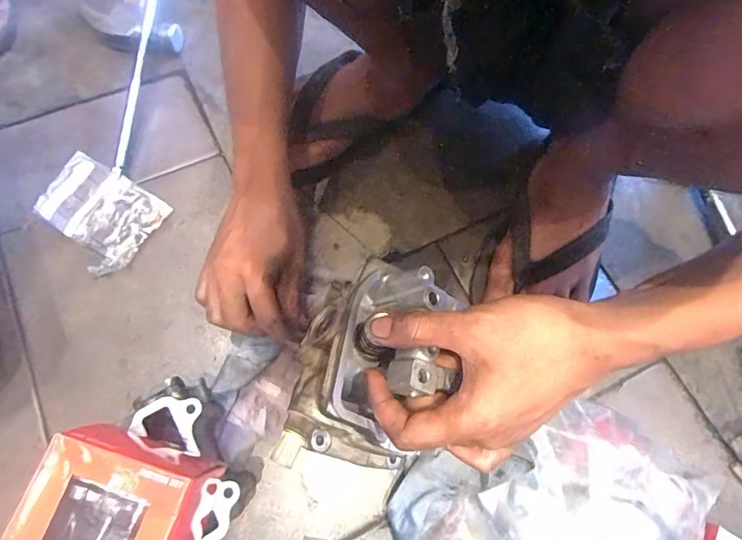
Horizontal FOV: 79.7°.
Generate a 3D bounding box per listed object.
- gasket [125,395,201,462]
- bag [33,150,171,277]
[{"bbox_3d":[-0.142,0.110,0.308,0.045,0.007,0.040,-3,71,-5],"label":"gasket"},{"bbox_3d":[-0.277,-0.058,0.446,0.119,0.022,0.089,32,73,8],"label":"bag"}]

